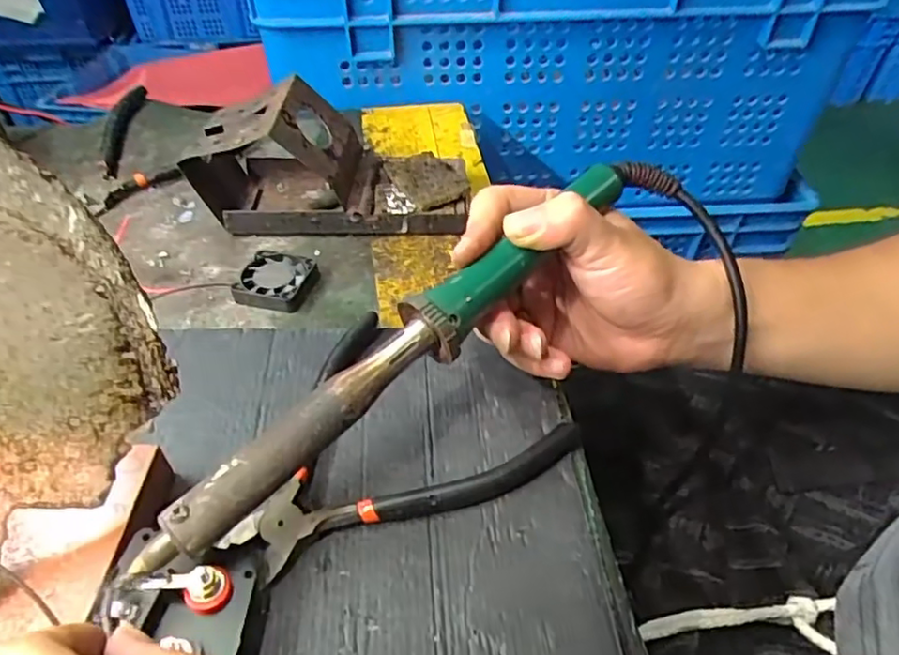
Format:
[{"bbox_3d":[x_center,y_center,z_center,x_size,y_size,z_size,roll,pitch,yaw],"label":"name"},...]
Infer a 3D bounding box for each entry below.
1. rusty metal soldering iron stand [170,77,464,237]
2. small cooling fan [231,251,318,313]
[{"bbox_3d":[-0.076,-0.108,0.420,0.173,0.087,0.077,4,43,-13],"label":"rusty metal soldering iron stand"},{"bbox_3d":[-0.104,-0.029,0.378,0.042,0.011,0.039,9,45,8],"label":"small cooling fan"}]

